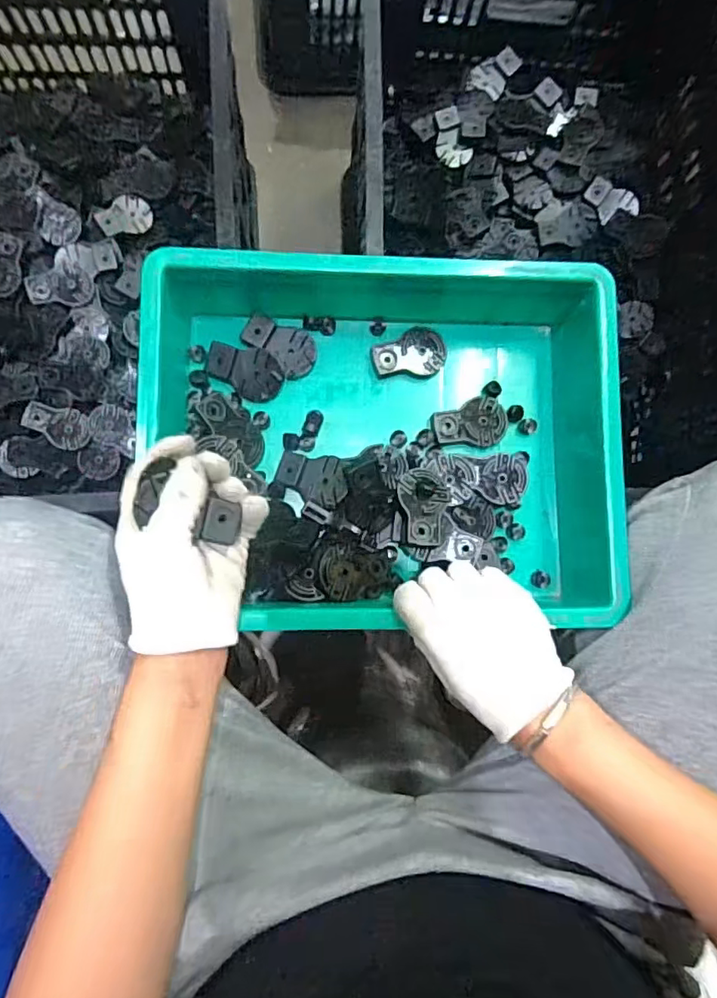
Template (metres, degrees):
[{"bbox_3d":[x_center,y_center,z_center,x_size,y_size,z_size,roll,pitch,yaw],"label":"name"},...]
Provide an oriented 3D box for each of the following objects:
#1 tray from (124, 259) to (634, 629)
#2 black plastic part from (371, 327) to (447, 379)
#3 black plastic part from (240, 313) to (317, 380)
[{"bbox_3d":[0.020,-0.050,0.431,0.340,0.081,0.278,1,84,-4],"label":"tray"},{"bbox_3d":[0.043,-0.123,0.474,0.063,0.010,0.038,-8,85,-5],"label":"black plastic part"},{"bbox_3d":[-0.063,-0.130,0.464,0.062,0.009,0.040,39,82,0],"label":"black plastic part"}]

